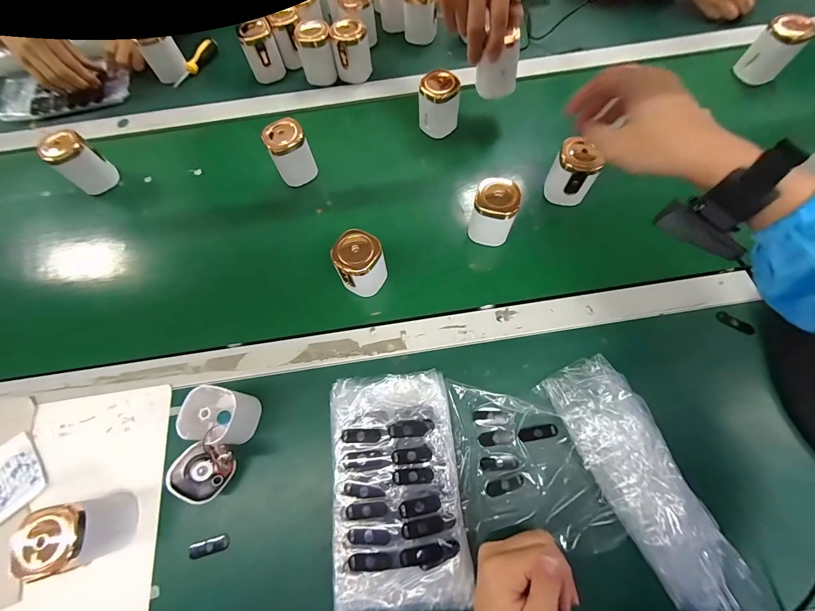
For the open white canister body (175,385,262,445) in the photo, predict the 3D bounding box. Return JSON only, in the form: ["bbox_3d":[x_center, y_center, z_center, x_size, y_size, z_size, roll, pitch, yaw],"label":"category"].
[{"bbox_3d":[-0.198,0.119,0.372,0.060,0.064,0.056,9,69,5],"label":"open white canister body"}]

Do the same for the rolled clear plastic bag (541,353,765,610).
[{"bbox_3d":[0.229,0.167,0.345,0.074,0.048,0.229,-21,69,-7],"label":"rolled clear plastic bag"}]

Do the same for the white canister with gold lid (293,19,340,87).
[{"bbox_3d":[-0.152,-0.425,0.580,0.057,0.069,0.055,-6,68,-1],"label":"white canister with gold lid"}]

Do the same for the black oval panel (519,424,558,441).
[{"bbox_3d":[0.141,0.138,0.375,0.039,0.004,0.013,-19,67,18],"label":"black oval panel"}]

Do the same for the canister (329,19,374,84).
[{"bbox_3d":[-0.092,-0.429,0.582,0.057,0.068,0.054,13,69,7],"label":"canister"}]

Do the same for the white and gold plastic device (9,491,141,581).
[{"bbox_3d":[-0.315,0.218,0.333,0.065,0.075,0.055,-16,69,-5],"label":"white and gold plastic device"}]

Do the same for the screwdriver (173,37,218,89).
[{"bbox_3d":[-0.383,-0.443,0.625,0.019,0.024,0.114,28,72,12],"label":"screwdriver"}]

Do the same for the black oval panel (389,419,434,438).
[{"bbox_3d":[0.004,0.128,0.359,0.047,0.008,0.015,-6,68,-1],"label":"black oval panel"}]

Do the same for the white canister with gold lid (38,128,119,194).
[{"bbox_3d":[-0.480,-0.209,0.511,0.046,0.075,0.058,35,73,14],"label":"white canister with gold lid"}]

